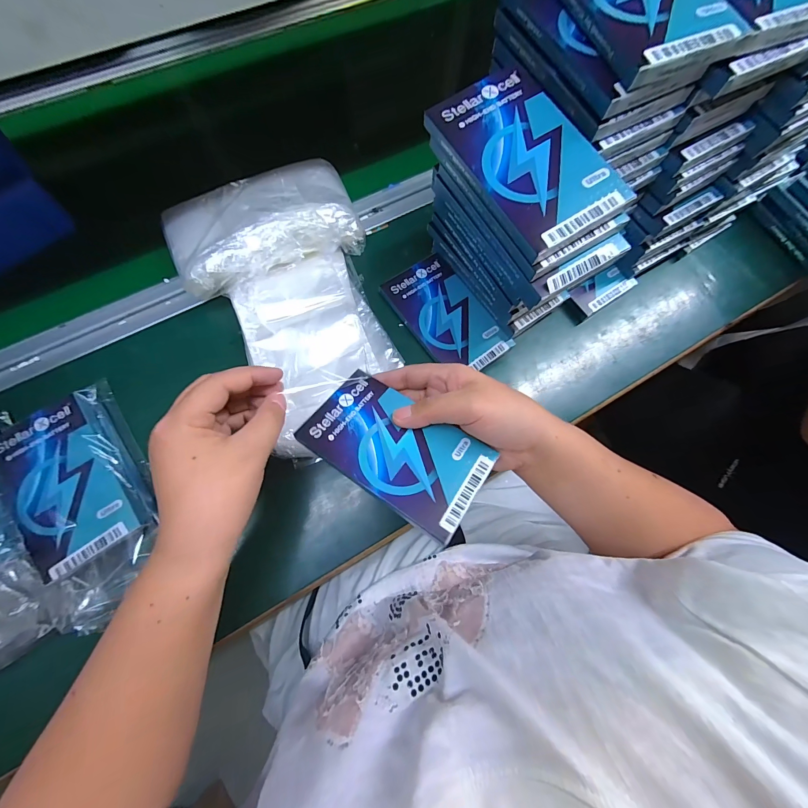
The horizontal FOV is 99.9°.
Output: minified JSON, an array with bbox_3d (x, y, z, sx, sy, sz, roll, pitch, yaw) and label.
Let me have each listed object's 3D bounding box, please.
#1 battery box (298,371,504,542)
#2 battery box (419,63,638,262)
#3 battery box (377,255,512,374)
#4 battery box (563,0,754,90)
[{"bbox_3d":[-0.006,0.030,0.251,0.131,0.004,0.075,32,63,16],"label":"battery box"},{"bbox_3d":[0.080,-0.166,0.230,0.082,0.018,0.130,-29,78,-9],"label":"battery box"},{"bbox_3d":[0.043,-0.091,0.356,0.074,0.012,0.133,-37,79,-11],"label":"battery box"},{"bbox_3d":[0.151,-0.269,0.221,0.082,0.016,0.132,-21,77,-8],"label":"battery box"}]

